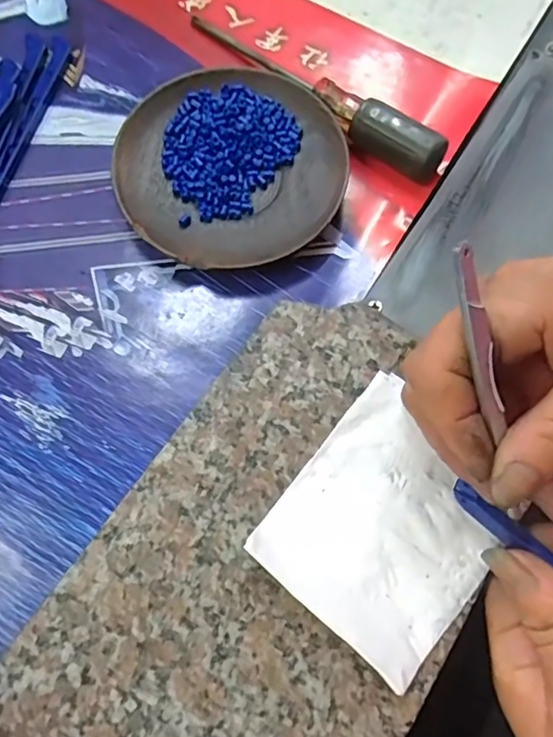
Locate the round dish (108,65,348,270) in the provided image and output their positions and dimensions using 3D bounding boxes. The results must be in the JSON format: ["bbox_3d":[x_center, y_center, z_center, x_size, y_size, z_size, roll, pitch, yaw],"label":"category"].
[{"bbox_3d":[-0.024,-0.102,0.278,0.110,0.021,0.113,1,73,-2],"label":"round dish"}]

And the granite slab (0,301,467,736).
[{"bbox_3d":[-0.005,0.089,0.210,0.129,0.027,0.234,35,74,8],"label":"granite slab"}]

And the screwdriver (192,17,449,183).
[{"bbox_3d":[0.017,-0.152,0.289,0.166,0.023,0.019,39,75,9],"label":"screwdriver"}]

